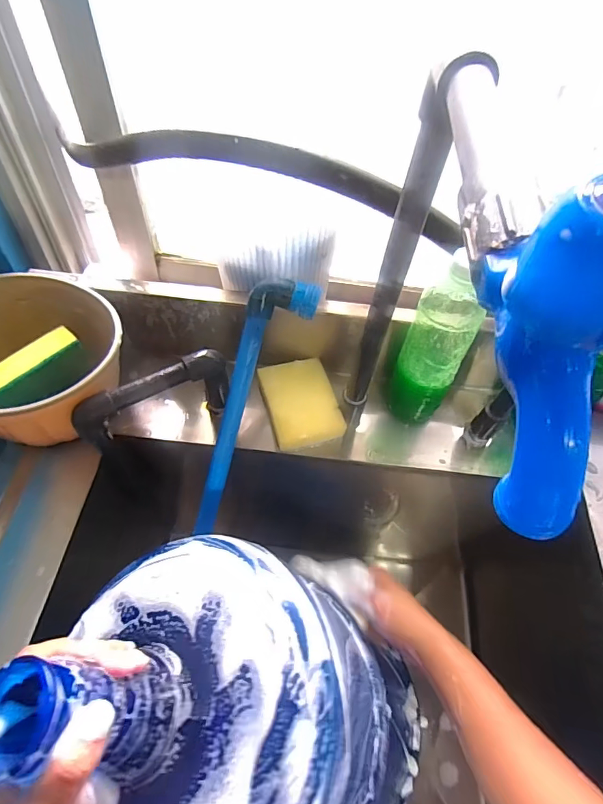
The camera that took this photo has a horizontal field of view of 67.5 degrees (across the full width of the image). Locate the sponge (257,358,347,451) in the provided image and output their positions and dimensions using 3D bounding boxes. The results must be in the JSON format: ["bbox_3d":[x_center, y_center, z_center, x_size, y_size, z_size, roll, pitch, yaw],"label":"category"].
[{"bbox_3d":[-0.002,0.001,0.510,0.075,0.020,0.103,-12,57,-12],"label":"sponge"}]

